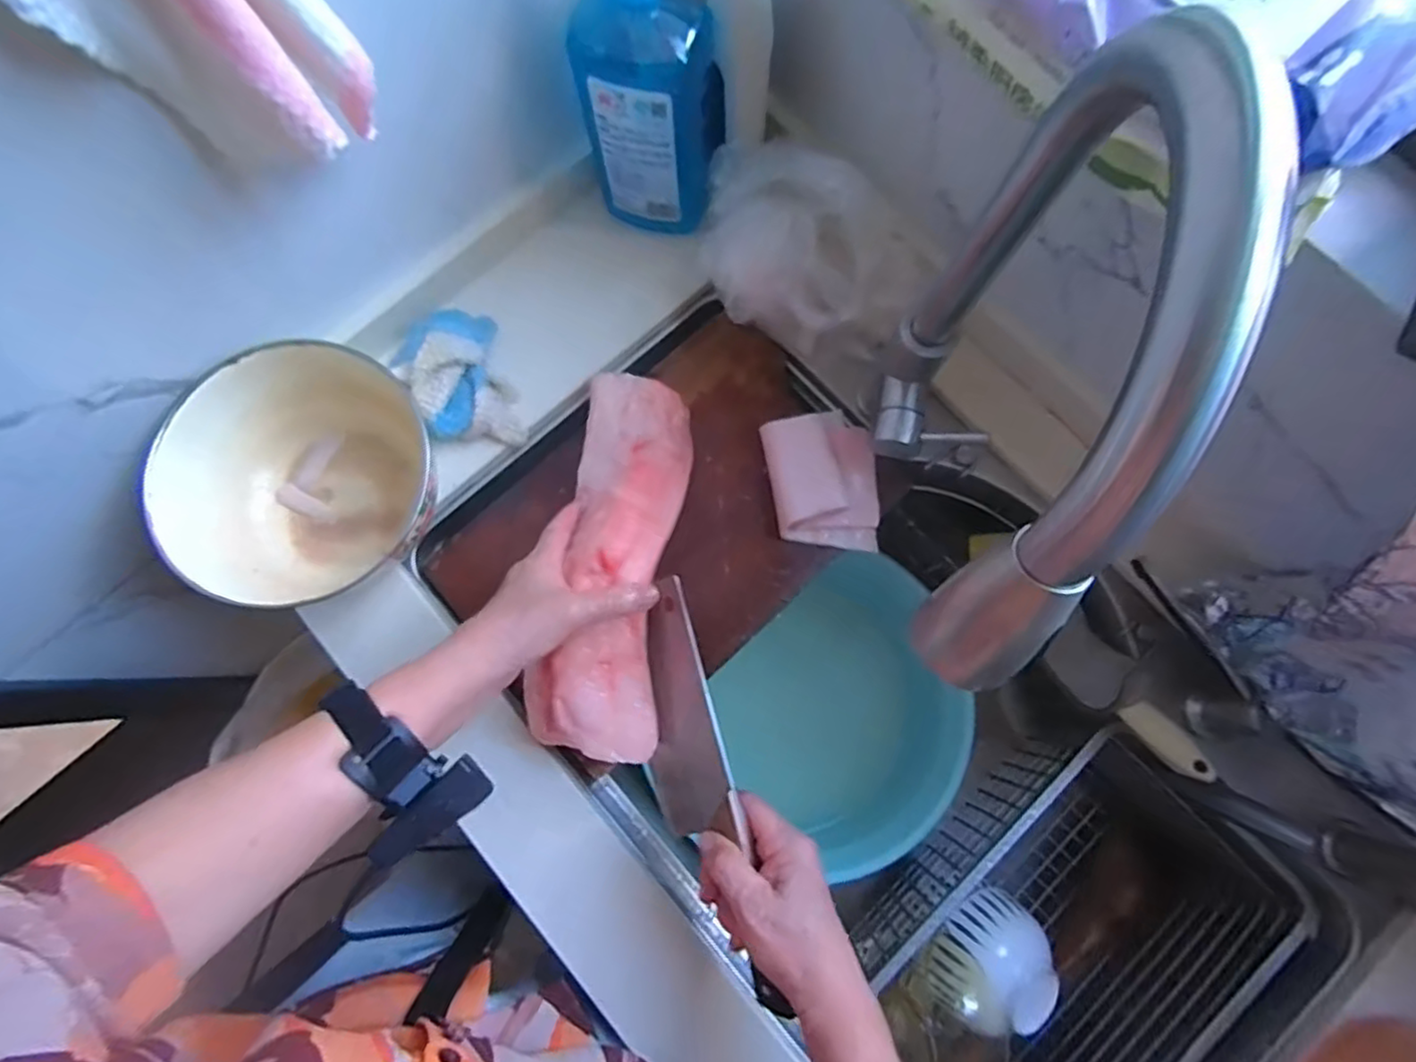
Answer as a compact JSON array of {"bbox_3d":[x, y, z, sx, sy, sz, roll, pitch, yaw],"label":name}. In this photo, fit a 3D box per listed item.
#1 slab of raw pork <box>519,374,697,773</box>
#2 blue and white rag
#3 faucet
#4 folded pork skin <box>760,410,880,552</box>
[{"bbox_3d":[-0.072,0.012,0.505,0.098,0.069,0.301,5,71,2],"label":"slab of raw pork"},{"bbox_3d":[-0.217,-0.128,0.568,0.083,0.064,0.124,-19,79,-3],"label":"blue and white rag"},{"bbox_3d":[0.141,-0.052,0.330,0.040,0.331,0.246,9,79,2],"label":"faucet"},{"bbox_3d":[0.101,-0.044,0.560,0.093,0.028,0.120,-11,79,-1],"label":"folded pork skin"}]

